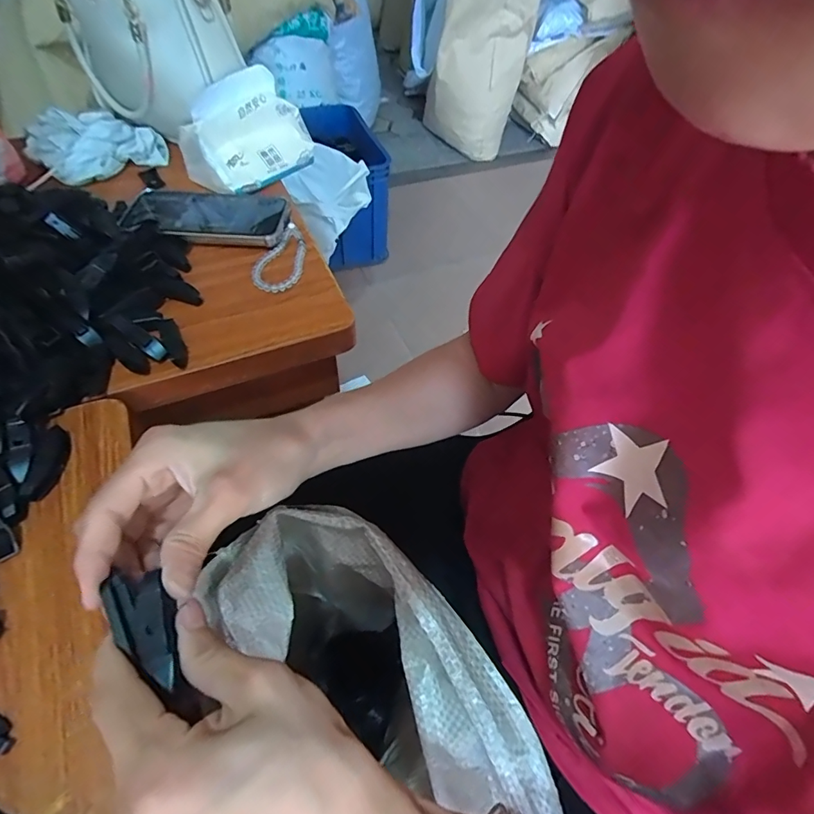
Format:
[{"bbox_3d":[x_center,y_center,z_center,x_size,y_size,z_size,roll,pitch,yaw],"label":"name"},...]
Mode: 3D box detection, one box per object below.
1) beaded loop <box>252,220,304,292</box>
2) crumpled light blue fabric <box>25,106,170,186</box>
[{"bbox_3d":[-0.132,-0.156,0.483,0.048,0.011,0.106,3,53,-1],"label":"beaded loop"},{"bbox_3d":[-0.396,-0.340,0.586,0.138,0.044,0.124,-38,63,-27],"label":"crumpled light blue fabric"}]

